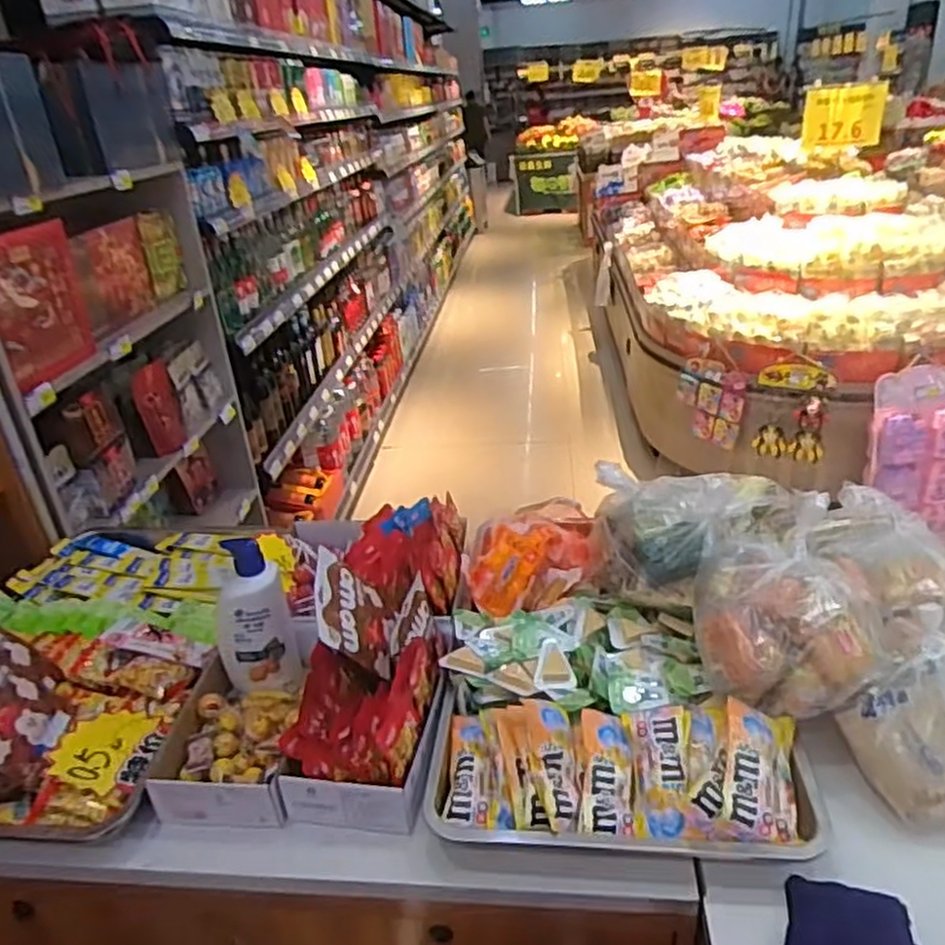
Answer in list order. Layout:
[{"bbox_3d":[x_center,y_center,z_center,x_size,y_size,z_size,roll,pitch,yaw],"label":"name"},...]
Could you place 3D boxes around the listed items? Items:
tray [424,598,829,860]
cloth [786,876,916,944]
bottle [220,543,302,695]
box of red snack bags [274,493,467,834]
[{"bbox_3d":[0.159,0.263,0.847,0.391,0.069,0.337,-1,28,8],"label":"tray"},{"bbox_3d":[0.329,0.407,0.640,0.103,0.022,0.095,7,30,22],"label":"cloth"},{"bbox_3d":[-0.275,0.186,0.916,0.093,0.205,0.051,-15,29,-18],"label":"bottle"},{"bbox_3d":[-0.105,0.171,0.960,0.158,0.178,0.519,-1,28,8],"label":"box of red snack bags"}]

